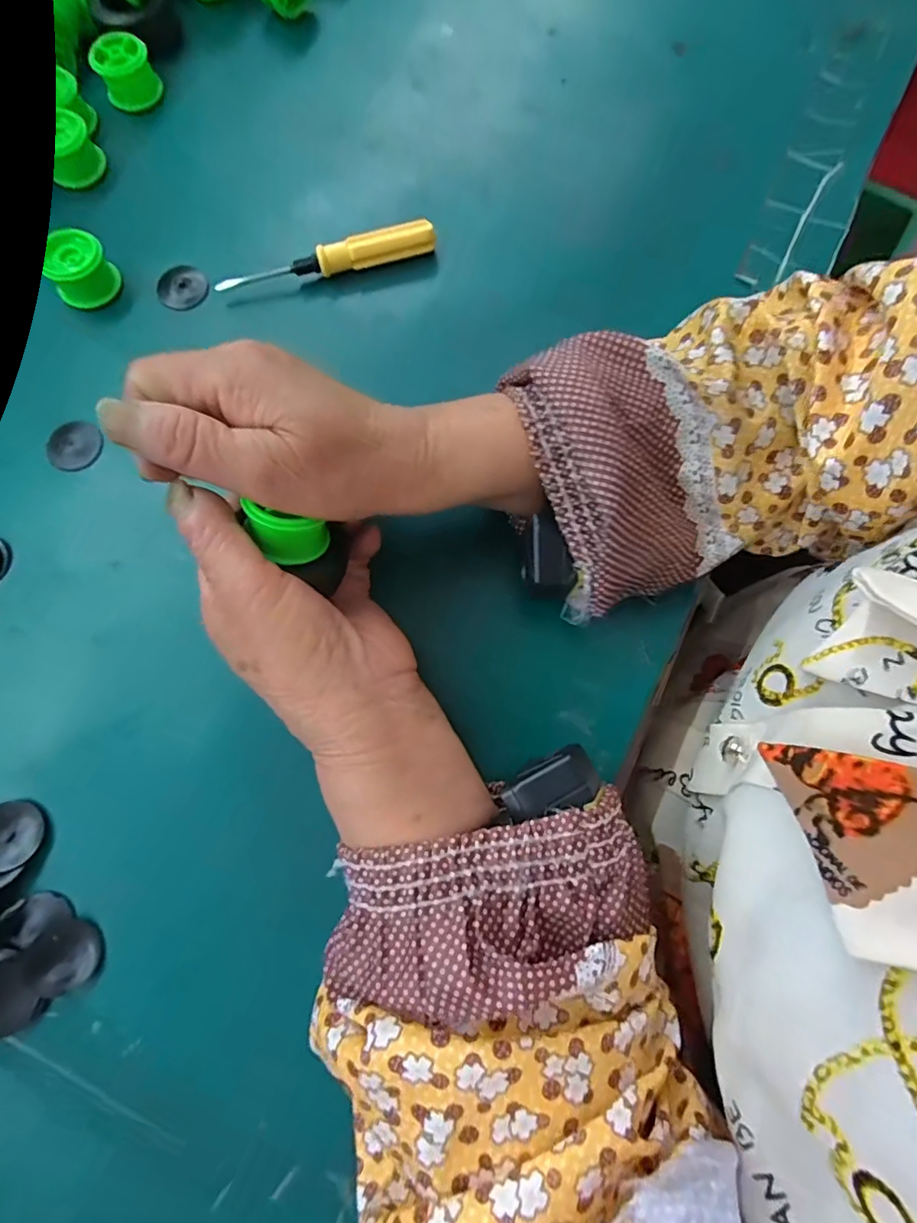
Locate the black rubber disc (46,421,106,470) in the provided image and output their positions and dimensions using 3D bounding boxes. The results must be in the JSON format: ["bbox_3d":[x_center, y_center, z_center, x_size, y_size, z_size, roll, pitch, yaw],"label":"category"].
[{"bbox_3d":[-0.201,-0.087,0.277,0.027,0.004,0.027,0,76,0],"label":"black rubber disc"}]

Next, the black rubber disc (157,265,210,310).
[{"bbox_3d":[-0.158,-0.185,0.305,0.029,0.008,0.023,-38,79,-9],"label":"black rubber disc"}]

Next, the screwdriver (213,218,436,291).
[{"bbox_3d":[-0.074,-0.199,0.300,0.123,0.021,0.012,-12,76,-3],"label":"screwdriver"}]

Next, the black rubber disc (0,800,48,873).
[{"bbox_3d":[-0.200,0.098,0.232,0.031,0.007,0.027,7,76,1],"label":"black rubber disc"}]

